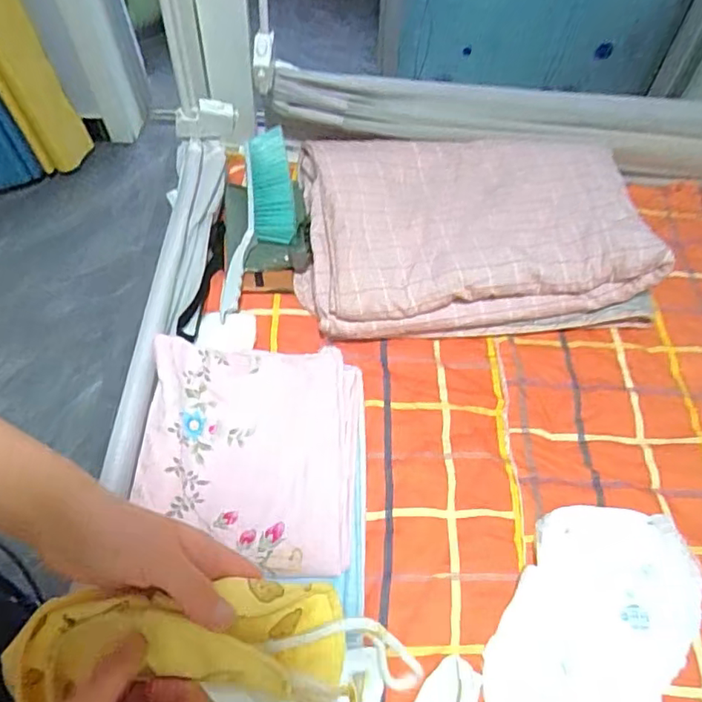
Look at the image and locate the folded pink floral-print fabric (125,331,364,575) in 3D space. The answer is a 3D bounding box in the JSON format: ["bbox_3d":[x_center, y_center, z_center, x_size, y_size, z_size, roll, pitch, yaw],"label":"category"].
[{"bbox_3d":[-0.117,0.116,0.664,0.245,0.031,0.266,3,65,-5],"label":"folded pink floral-print fabric"}]

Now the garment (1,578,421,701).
[{"bbox_3d":[-0.069,0.185,0.343,0.250,0.090,0.071,9,57,-12],"label":"garment"}]

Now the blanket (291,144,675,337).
[{"bbox_3d":[0.162,-0.202,0.850,0.485,0.104,0.335,-5,58,-6],"label":"blanket"}]

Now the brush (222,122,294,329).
[{"bbox_3d":[-0.139,-0.199,0.875,0.101,0.035,0.329,7,71,2],"label":"brush"}]

